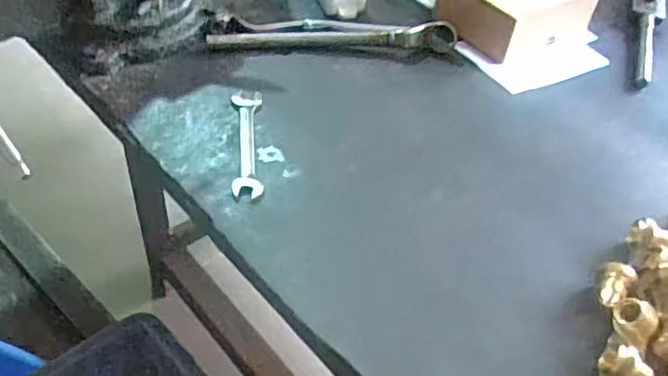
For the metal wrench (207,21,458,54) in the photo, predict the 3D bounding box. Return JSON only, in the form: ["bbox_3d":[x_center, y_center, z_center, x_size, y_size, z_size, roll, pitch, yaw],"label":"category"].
[{"bbox_3d":[0.001,-0.171,0.723,0.274,0.024,0.021,-1,46,-7],"label":"metal wrench"}]

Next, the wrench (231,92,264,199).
[{"bbox_3d":[-0.082,-0.046,0.610,0.028,0.006,0.147,-2,46,-8],"label":"wrench"}]

